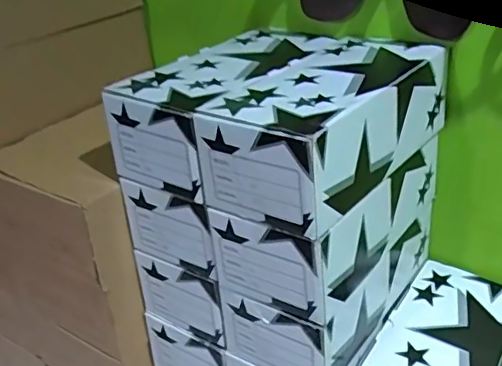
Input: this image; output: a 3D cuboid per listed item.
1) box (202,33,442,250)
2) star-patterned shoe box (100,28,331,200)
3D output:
[{"bbox_3d":[0.079,-0.063,0.555,0.128,0.091,0.262,19,36,34],"label":"box"},{"bbox_3d":[-0.017,-0.091,0.618,0.124,0.086,0.260,19,37,34],"label":"star-patterned shoe box"}]

